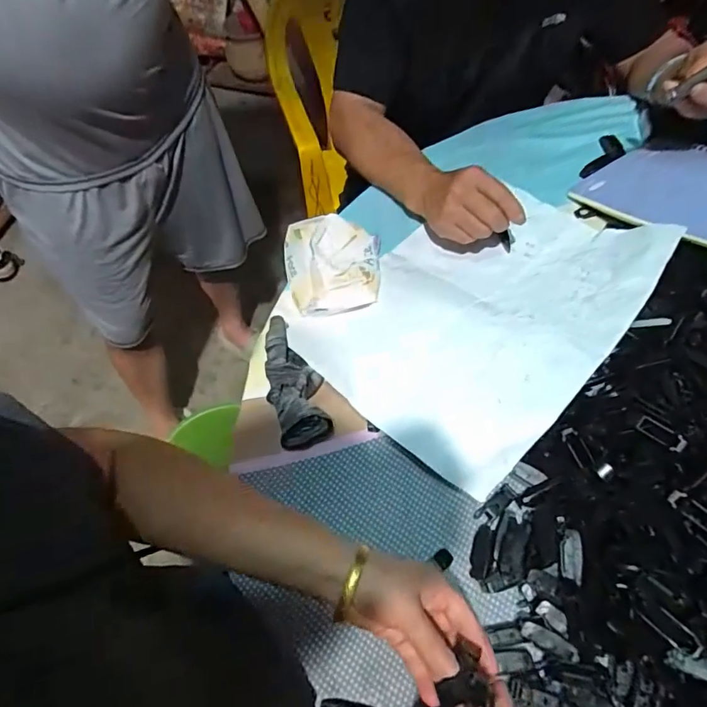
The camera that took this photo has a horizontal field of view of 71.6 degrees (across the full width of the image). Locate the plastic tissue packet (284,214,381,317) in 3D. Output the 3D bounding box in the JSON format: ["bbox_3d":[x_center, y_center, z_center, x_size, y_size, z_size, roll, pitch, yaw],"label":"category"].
[{"bbox_3d":[-0.029,-0.117,0.614,0.121,0.034,0.147,-1,62,2],"label":"plastic tissue packet"}]

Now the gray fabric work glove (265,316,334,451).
[{"bbox_3d":[-0.067,0.025,0.538,0.059,0.045,0.155,-16,62,-6],"label":"gray fabric work glove"}]

